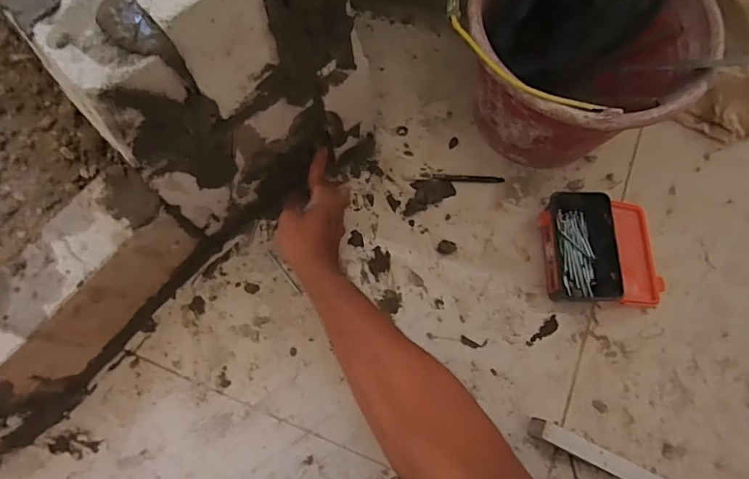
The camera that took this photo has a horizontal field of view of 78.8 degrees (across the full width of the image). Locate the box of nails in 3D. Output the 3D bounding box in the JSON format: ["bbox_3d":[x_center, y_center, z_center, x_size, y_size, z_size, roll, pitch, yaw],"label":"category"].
[{"bbox_3d":[0.309,0.013,0.615,0.170,0.055,0.147,0,75,-1],"label":"box of nails"}]

